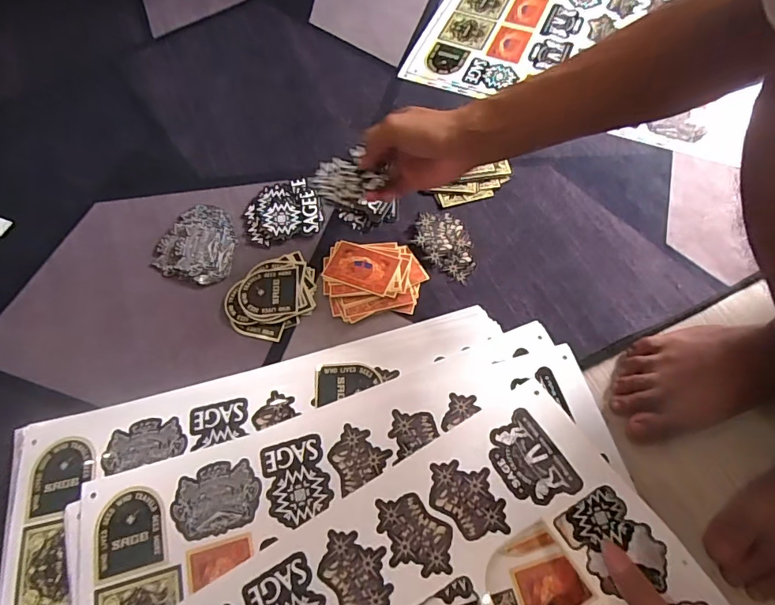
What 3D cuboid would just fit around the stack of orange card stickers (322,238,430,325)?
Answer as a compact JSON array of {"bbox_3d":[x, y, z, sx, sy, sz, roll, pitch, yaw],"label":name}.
[{"bbox_3d":[-0.016,-0.031,0.509,0.111,0.010,0.097,-9,65,-2],"label":"stack of orange card stickers"}]

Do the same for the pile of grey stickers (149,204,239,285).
[{"bbox_3d":[-0.229,-0.076,0.546,0.094,0.010,0.101,-1,65,2],"label":"pile of grey stickers"}]

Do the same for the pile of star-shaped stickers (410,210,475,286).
[{"bbox_3d":[0.071,-0.069,0.526,0.062,0.006,0.096,-34,68,-12],"label":"pile of star-shaped stickers"}]

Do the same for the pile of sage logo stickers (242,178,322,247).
[{"bbox_3d":[-0.134,-0.117,0.561,0.092,0.012,0.087,-19,65,-6],"label":"pile of sage logo stickers"}]

